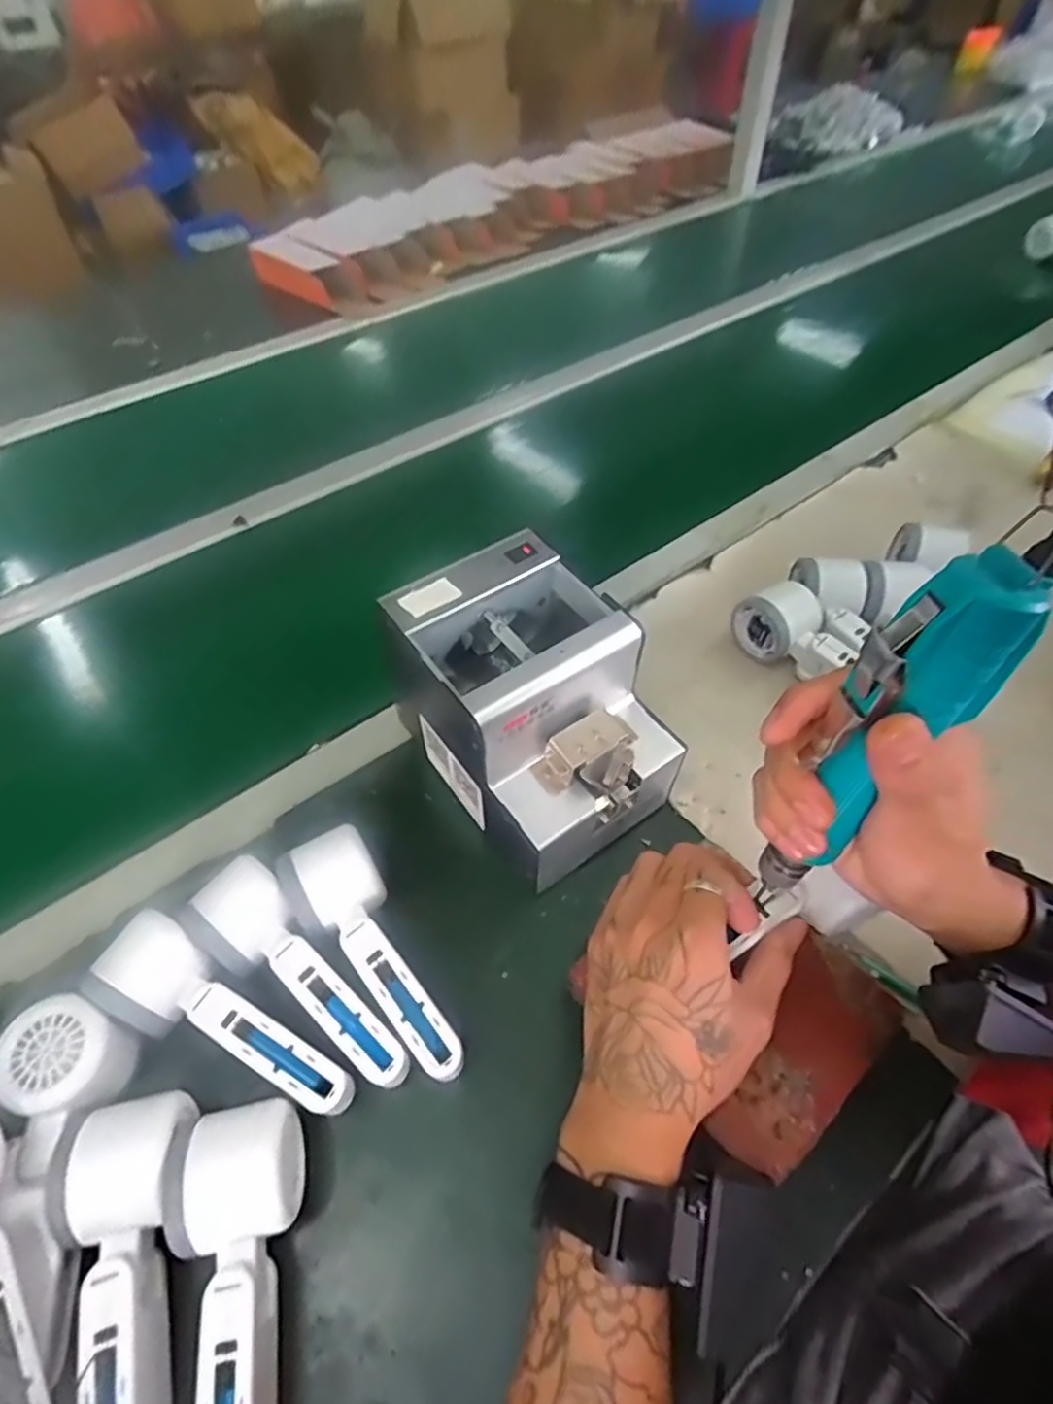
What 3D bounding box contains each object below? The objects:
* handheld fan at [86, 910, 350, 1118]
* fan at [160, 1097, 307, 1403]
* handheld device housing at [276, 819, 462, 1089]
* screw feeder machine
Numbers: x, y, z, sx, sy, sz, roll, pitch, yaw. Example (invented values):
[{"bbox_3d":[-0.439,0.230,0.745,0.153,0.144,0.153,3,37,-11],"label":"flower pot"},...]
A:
[{"bbox_3d":[-0.173,0.187,0.380,0.164,0.051,0.054,26,58,20],"label":"handheld fan"},{"bbox_3d":[-0.142,0.285,0.310,0.059,0.051,0.164,-4,53,-2],"label":"fan"},{"bbox_3d":[-0.094,0.157,0.405,0.055,0.057,0.161,-27,57,-18],"label":"handheld device housing"},{"bbox_3d":[0.006,0.007,0.457,0.125,0.148,0.173,-32,58,-21],"label":"screw feeder machine"}]

